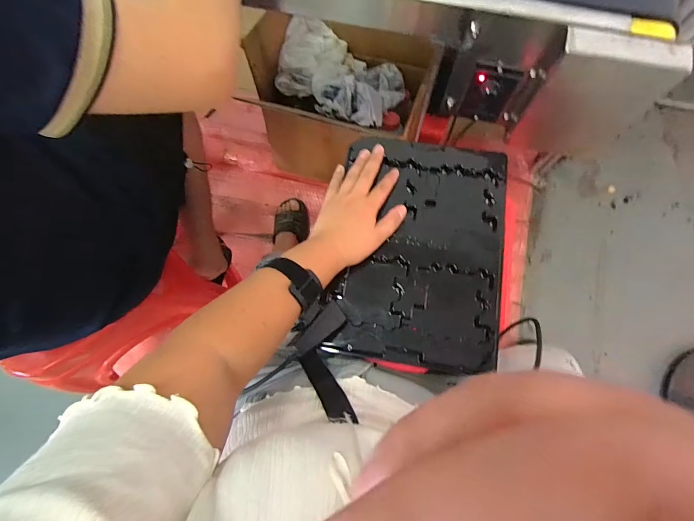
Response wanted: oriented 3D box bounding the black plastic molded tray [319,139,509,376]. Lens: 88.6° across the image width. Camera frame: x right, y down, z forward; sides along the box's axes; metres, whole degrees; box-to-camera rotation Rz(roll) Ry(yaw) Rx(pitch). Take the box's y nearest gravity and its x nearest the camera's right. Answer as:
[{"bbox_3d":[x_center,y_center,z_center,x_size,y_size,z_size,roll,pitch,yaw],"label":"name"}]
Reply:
[{"bbox_3d":[0.096,-0.017,0.455,0.199,0.019,0.291,8,75,4],"label":"black plastic molded tray"}]

